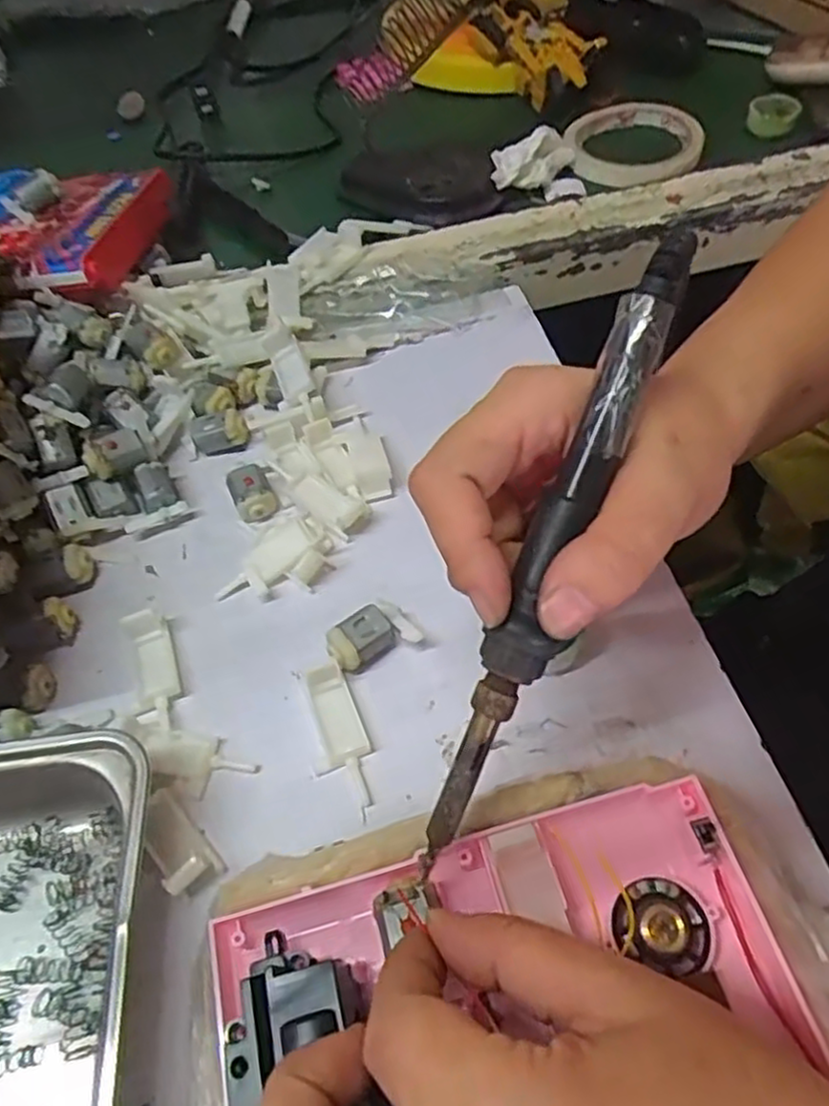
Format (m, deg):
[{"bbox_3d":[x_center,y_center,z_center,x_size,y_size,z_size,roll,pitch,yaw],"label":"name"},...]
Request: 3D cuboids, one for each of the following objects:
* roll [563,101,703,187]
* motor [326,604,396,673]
[{"bbox_3d":[0.159,-0.291,0.512,0.099,0.014,0.093,-2,56,4],"label":"roll"},{"bbox_3d":[-0.023,0.038,0.311,0.027,0.019,0.018,-32,59,-15],"label":"motor"}]

